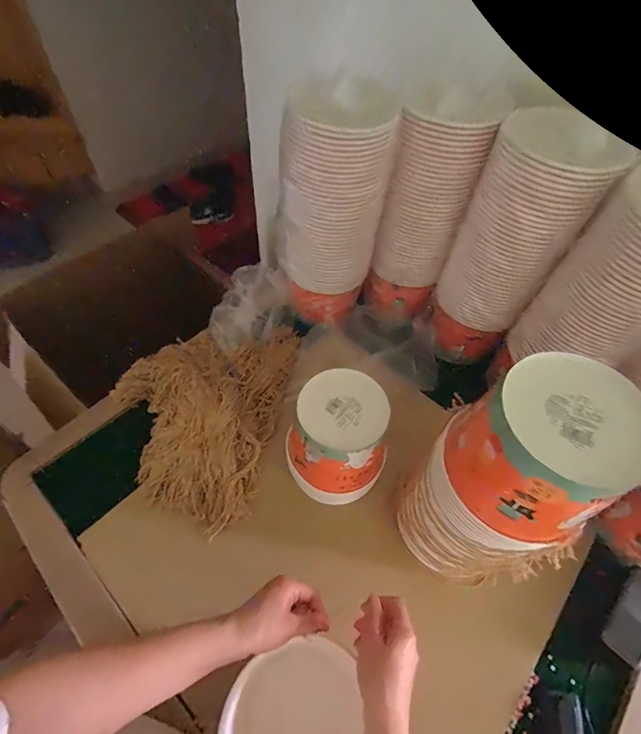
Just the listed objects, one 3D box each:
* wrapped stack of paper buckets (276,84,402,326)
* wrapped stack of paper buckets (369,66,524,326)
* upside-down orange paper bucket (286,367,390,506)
[{"bbox_3d":[0.011,-0.239,0.696,0.143,0.371,0.127,-32,63,-23],"label":"wrapped stack of paper buckets"},{"bbox_3d":[0.185,-0.275,0.698,0.135,0.380,0.148,17,56,7],"label":"wrapped stack of paper buckets"},{"bbox_3d":[0.025,0.111,0.593,0.144,0.150,0.143,2,56,-3],"label":"upside-down orange paper bucket"}]

